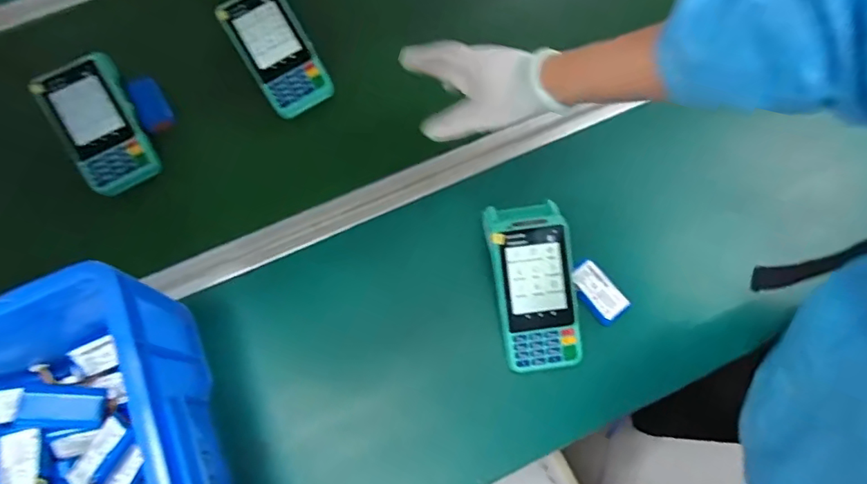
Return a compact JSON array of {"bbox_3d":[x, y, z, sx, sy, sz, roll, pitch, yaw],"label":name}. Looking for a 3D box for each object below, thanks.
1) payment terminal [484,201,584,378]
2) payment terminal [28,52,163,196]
[{"bbox_3d":[0.102,0.039,0.514,0.089,0.066,0.176,-9,72,-5],"label":"payment terminal"},{"bbox_3d":[-0.380,-0.133,0.578,0.084,0.048,0.150,-28,75,-11],"label":"payment terminal"}]

